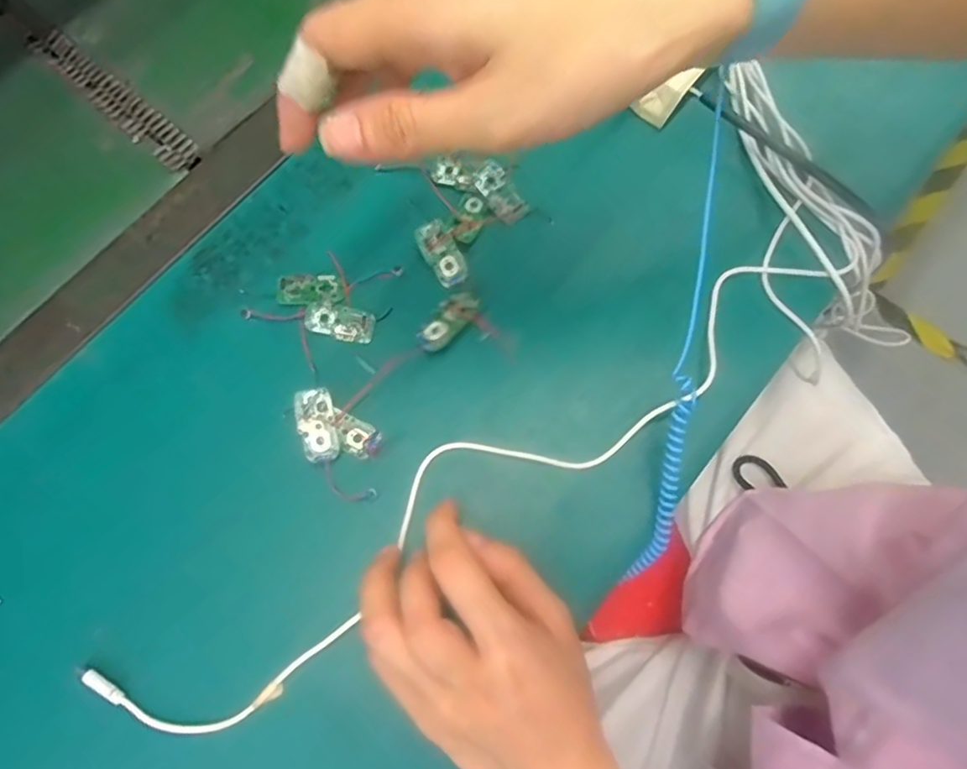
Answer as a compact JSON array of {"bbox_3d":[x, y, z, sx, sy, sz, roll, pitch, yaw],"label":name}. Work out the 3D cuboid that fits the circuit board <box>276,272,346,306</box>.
[{"bbox_3d":[-0.099,-0.055,0.355,0.036,0.007,0.019,-6,73,-1],"label":"circuit board"}]

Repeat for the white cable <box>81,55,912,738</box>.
[{"bbox_3d":[0.029,0.022,0.335,0.486,0.036,0.164,-39,75,-9],"label":"white cable"}]

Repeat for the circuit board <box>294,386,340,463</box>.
[{"bbox_3d":[-0.087,0.021,0.328,0.019,0.004,0.038,-10,81,-19],"label":"circuit board"}]

